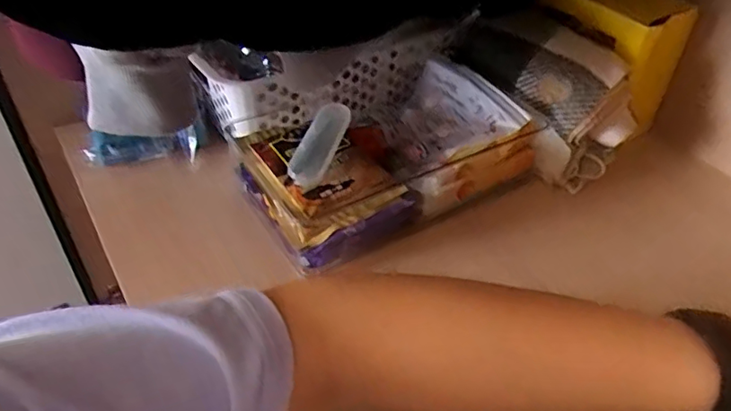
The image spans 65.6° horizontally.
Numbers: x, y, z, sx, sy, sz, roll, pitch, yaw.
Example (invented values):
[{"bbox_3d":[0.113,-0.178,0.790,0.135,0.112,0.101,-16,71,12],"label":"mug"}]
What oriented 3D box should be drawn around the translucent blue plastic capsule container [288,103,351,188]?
[{"bbox_3d":[-0.036,-0.050,0.463,0.028,0.023,0.093,11,43,11],"label":"translucent blue plastic capsule container"}]

